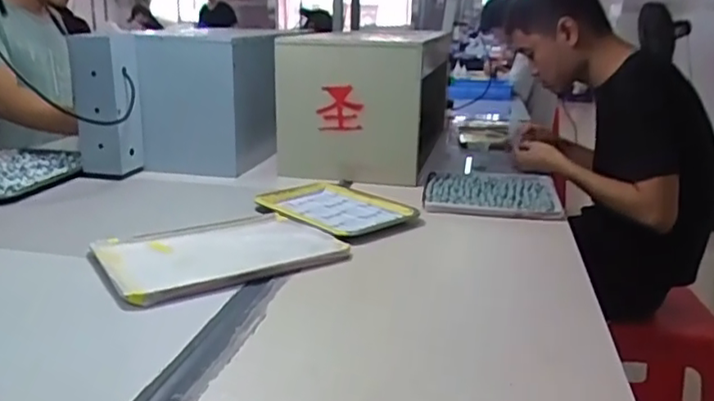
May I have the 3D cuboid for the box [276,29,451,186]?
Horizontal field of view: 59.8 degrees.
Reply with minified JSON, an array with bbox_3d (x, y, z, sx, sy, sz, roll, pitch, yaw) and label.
[{"bbox_3d":[0.033,-0.240,1.442,0.301,0.294,0.513,6,17,14],"label":"box"}]

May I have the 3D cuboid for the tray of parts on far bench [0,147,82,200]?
[{"bbox_3d":[-0.691,-0.059,1.242,0.270,0.018,0.362,5,16,10],"label":"tray of parts on far bench"}]

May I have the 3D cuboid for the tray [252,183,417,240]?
[{"bbox_3d":[-0.039,0.012,1.062,0.193,0.017,0.265,-14,22,-43],"label":"tray"}]

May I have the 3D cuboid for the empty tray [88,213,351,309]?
[{"bbox_3d":[-0.196,0.067,0.864,0.306,0.014,0.232,-9,19,-33],"label":"empty tray"}]

